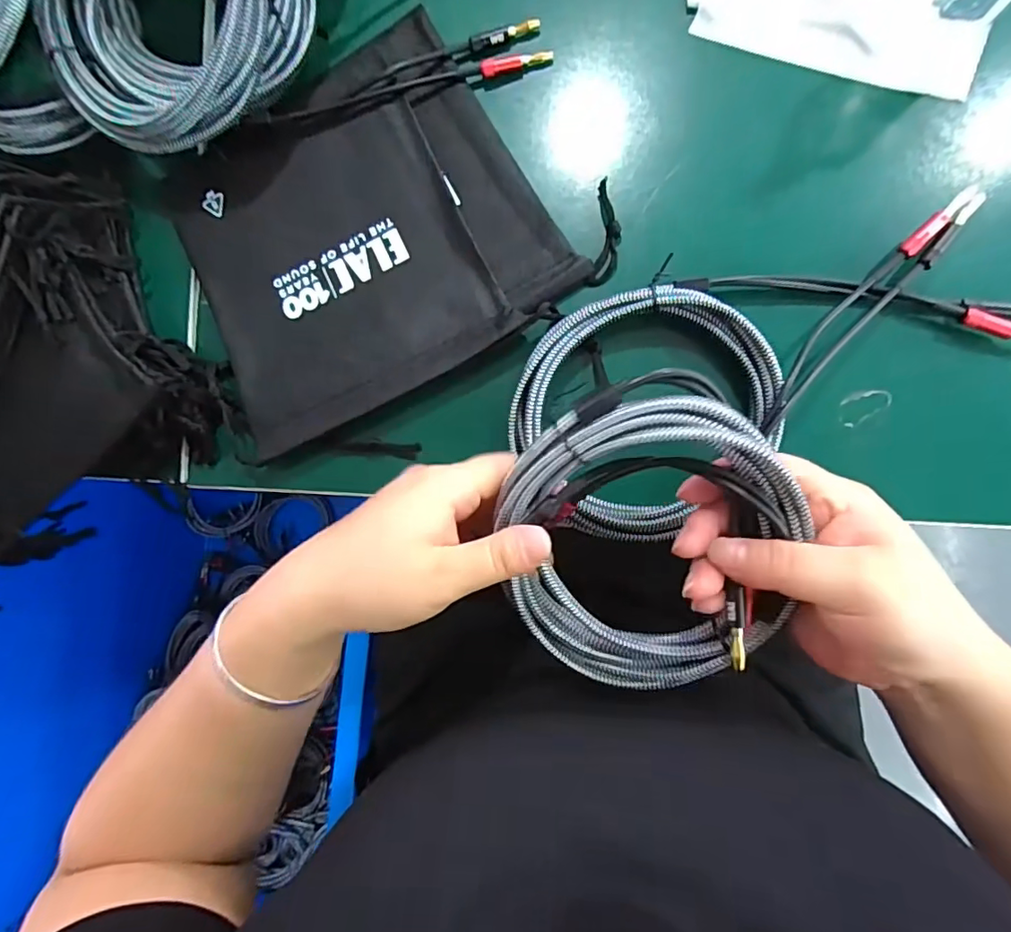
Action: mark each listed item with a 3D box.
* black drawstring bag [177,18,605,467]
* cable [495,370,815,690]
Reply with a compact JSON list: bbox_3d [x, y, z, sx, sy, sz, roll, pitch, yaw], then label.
[{"bbox_3d":[-0.095,-0.143,0.347,0.222,0.018,0.207,-29,85,7],"label":"black drawstring bag"},{"bbox_3d":[0.065,0.040,0.260,0.131,0.057,0.144,0,89,8],"label":"cable"}]

